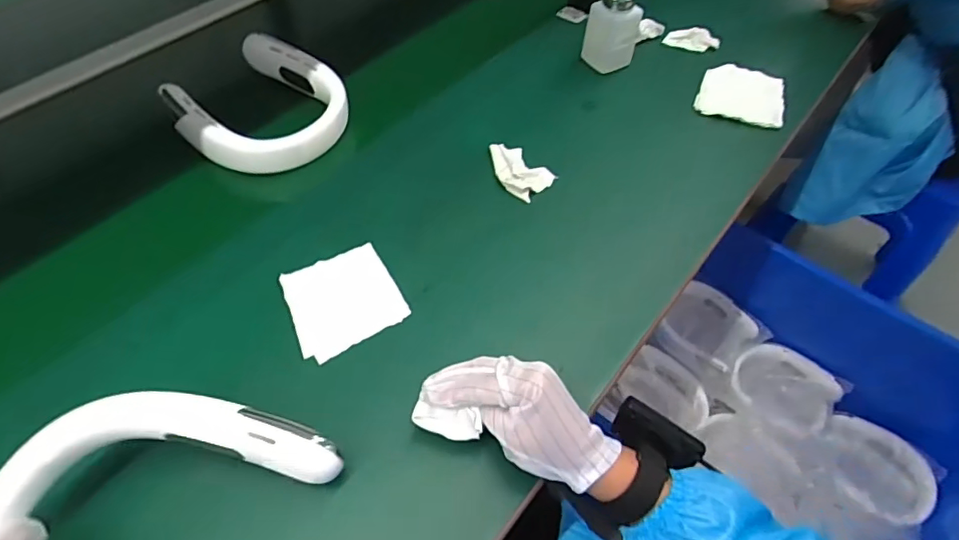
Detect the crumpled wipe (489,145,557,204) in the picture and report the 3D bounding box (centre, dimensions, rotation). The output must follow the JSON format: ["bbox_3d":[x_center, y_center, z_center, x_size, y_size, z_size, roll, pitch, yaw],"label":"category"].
[{"bbox_3d":[0.041,-0.115,0.620,0.054,0.007,0.083,-34,61,-21],"label":"crumpled wipe"}]

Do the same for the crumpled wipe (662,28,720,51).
[{"bbox_3d":[0.302,-0.326,0.771,0.073,0.021,0.038,28,59,19],"label":"crumpled wipe"}]

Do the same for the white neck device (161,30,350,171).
[{"bbox_3d":[-0.262,-0.198,0.656,0.184,0.047,0.178,35,62,23],"label":"white neck device"}]

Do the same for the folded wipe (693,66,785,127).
[{"bbox_3d":[0.334,-0.222,0.690,0.100,0.019,0.097,19,57,13],"label":"folded wipe"}]

